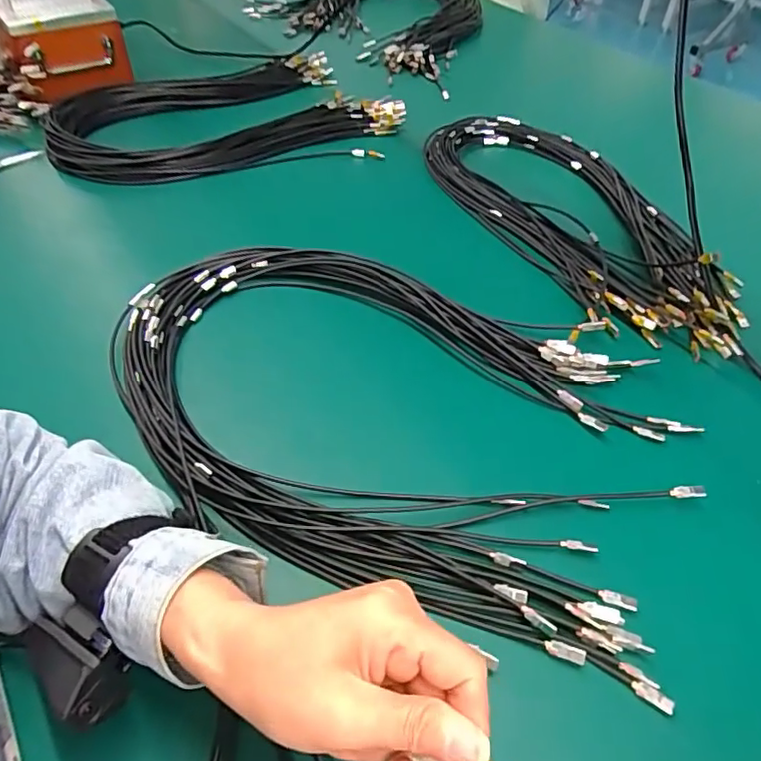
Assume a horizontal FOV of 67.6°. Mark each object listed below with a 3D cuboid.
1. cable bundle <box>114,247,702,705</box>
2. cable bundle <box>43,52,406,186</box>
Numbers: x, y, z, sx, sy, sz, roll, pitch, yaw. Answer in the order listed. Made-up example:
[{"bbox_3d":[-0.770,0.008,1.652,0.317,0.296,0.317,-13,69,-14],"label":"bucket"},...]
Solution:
[{"bbox_3d":[-0.008,0.016,0.477,0.485,0.032,0.302,20,49,14],"label":"cable bundle"},{"bbox_3d":[-0.223,-0.407,0.863,0.504,0.034,0.347,-10,49,-10],"label":"cable bundle"}]

